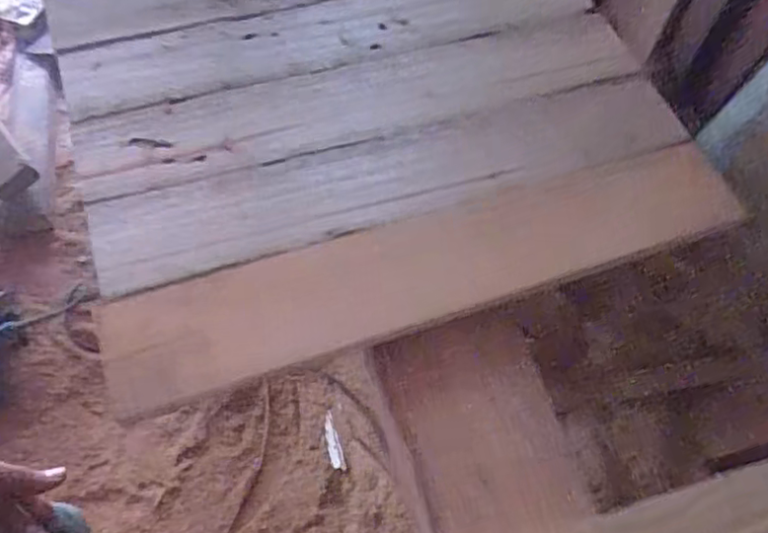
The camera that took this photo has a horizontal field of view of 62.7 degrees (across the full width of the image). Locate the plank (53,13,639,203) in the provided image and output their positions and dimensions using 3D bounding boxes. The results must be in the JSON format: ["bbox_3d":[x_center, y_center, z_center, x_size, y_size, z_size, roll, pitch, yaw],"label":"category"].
[{"bbox_3d":[-0.025,-0.186,0.695,0.603,0.018,0.115,-16,65,-10],"label":"plank"}]

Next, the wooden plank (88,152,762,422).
[{"bbox_3d":[0.055,-0.004,0.610,0.626,0.019,0.117,-16,65,-11],"label":"wooden plank"}]

